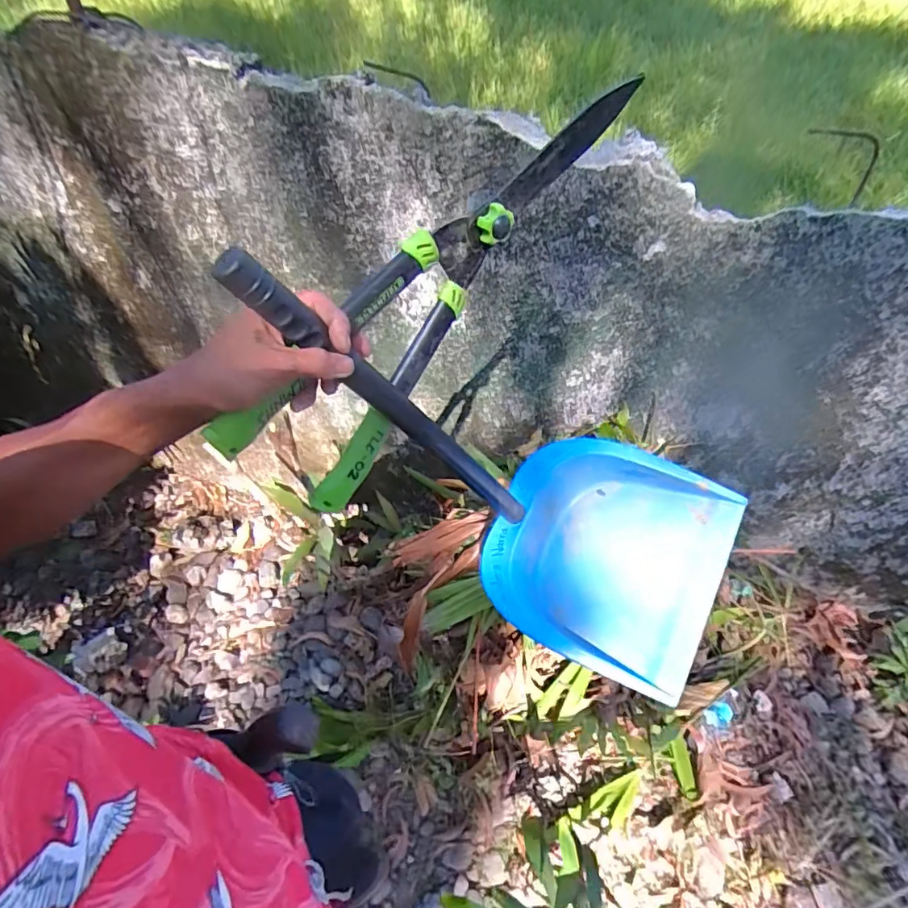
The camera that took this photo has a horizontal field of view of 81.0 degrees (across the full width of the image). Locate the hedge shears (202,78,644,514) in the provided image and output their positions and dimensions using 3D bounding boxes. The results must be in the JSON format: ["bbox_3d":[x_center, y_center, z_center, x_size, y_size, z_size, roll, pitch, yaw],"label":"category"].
[{"bbox_3d":[-0.009,-0.167,0.493,0.053,0.143,0.497,38,90,23],"label":"hedge shears"}]

